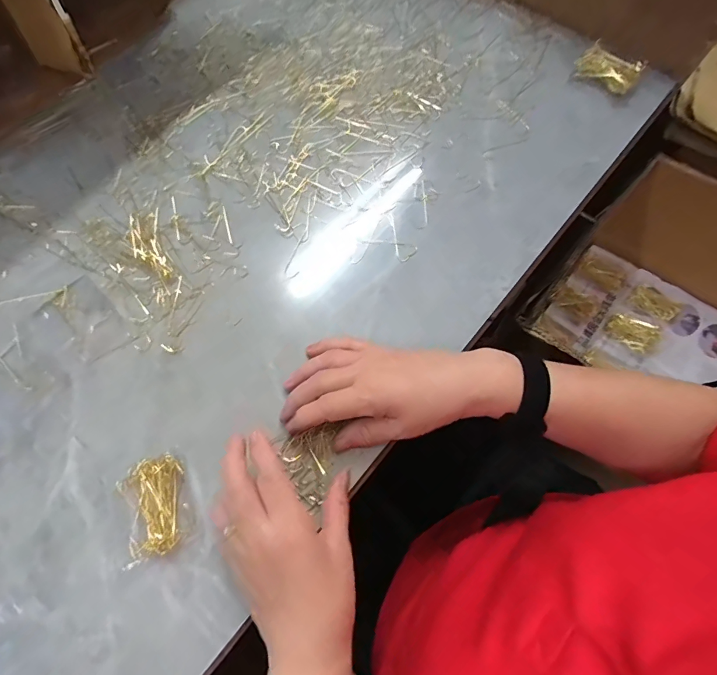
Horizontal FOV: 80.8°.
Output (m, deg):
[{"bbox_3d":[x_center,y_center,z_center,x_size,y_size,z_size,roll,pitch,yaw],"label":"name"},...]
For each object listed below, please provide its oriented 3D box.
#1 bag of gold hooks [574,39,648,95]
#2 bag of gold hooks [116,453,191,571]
[{"bbox_3d":[0.280,-0.300,0.472,0.065,0.024,0.039,29,71,11],"label":"bag of gold hooks"},{"bbox_3d":[-0.159,0.131,0.329,0.049,0.015,0.070,-18,69,-7],"label":"bag of gold hooks"}]

